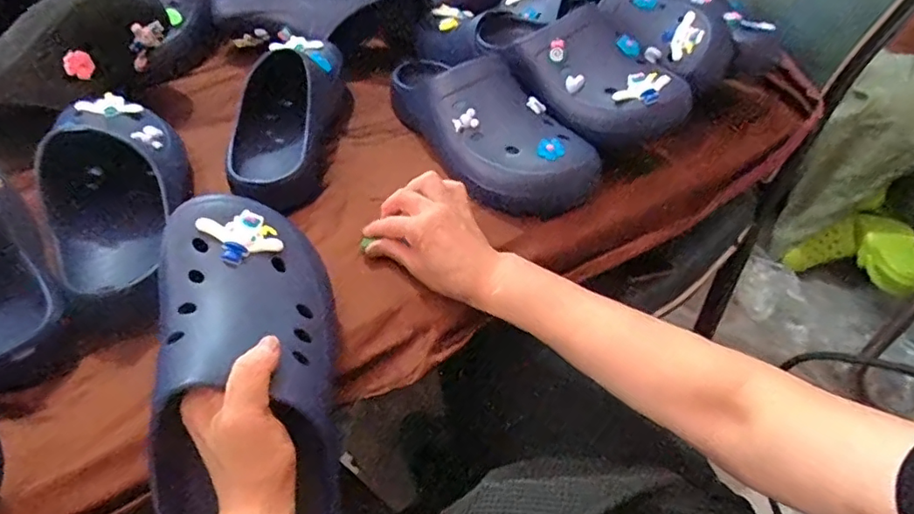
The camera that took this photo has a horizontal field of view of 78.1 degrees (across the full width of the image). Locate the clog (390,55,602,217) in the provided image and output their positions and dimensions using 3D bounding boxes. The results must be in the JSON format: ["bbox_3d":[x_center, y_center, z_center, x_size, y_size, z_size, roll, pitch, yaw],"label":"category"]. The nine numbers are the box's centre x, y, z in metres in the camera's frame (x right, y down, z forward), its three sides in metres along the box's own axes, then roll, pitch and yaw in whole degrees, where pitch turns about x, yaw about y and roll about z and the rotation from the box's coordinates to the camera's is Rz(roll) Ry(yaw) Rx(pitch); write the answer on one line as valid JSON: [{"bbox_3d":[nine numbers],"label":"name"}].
[{"bbox_3d":[0.020,-0.156,0.611,0.112,0.080,0.307,-26,52,-26],"label":"clog"}]

